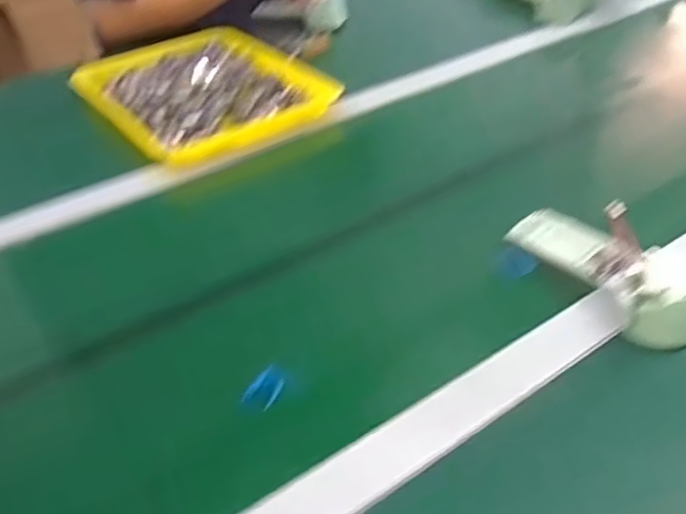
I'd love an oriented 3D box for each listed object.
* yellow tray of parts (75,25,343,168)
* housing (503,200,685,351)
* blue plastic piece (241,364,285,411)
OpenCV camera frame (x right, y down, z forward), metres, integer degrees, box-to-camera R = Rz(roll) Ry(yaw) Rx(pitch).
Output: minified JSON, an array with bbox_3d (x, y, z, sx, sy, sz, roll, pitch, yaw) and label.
[{"bbox_3d":[-0.191,-0.224,0.865,0.252,0.033,0.317,-28,44,-26],"label":"yellow tray of parts"},{"bbox_3d":[0.209,0.002,0.521,0.057,0.052,0.174,-21,41,-19],"label":"housing"},{"bbox_3d":[-0.055,0.094,0.475,0.020,0.013,0.036,12,42,21],"label":"blue plastic piece"}]

